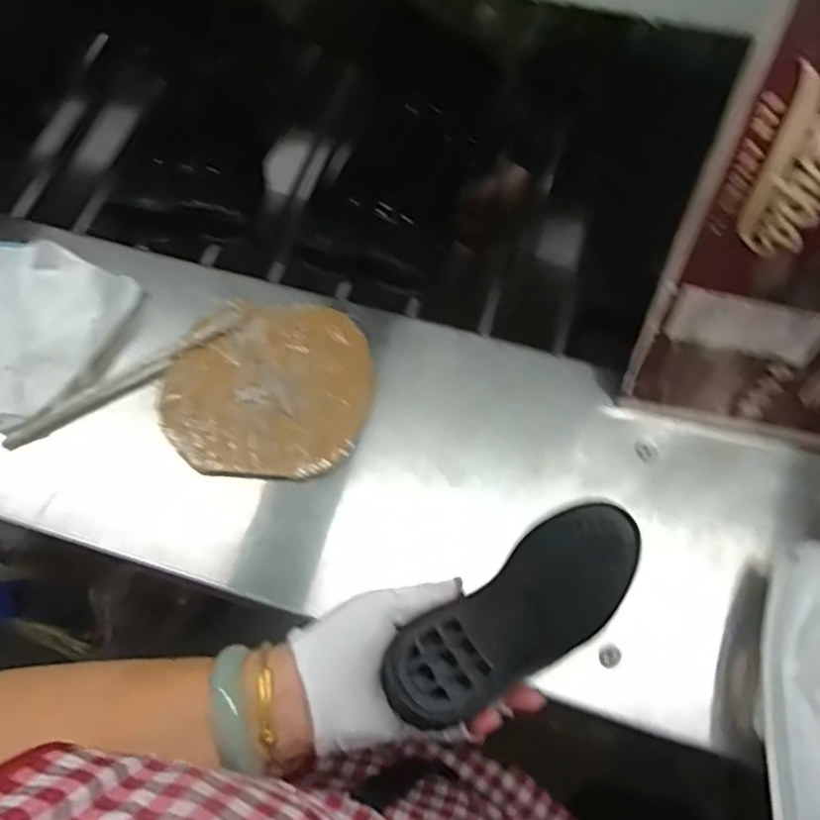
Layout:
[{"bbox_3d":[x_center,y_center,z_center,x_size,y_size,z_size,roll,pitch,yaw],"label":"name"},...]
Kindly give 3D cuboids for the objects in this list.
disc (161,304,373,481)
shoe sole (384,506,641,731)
[{"bbox_3d":[-0.106,-0.018,0.502,0.147,0.012,0.136,-1,67,1],"label":"disc"},{"bbox_3d":[0.073,0.121,0.410,0.196,0.016,0.068,-27,68,-31],"label":"shoe sole"}]

